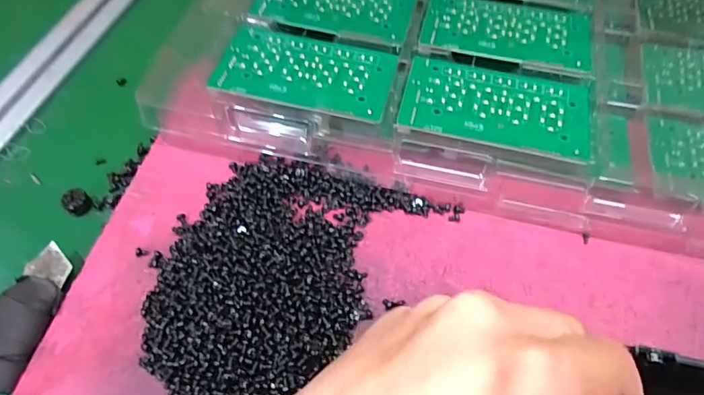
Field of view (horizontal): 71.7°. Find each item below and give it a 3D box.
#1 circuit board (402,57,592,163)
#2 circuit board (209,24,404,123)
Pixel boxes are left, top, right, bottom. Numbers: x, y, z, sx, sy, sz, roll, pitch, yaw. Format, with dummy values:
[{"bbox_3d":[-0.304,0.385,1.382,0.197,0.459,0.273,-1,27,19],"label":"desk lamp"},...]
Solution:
[{"bbox_3d":[0.085,-0.054,0.284,0.107,0.004,0.060,13,58,7],"label":"circuit board"},{"bbox_3d":[-0.028,-0.077,0.298,0.104,0.004,0.058,14,57,7],"label":"circuit board"}]

